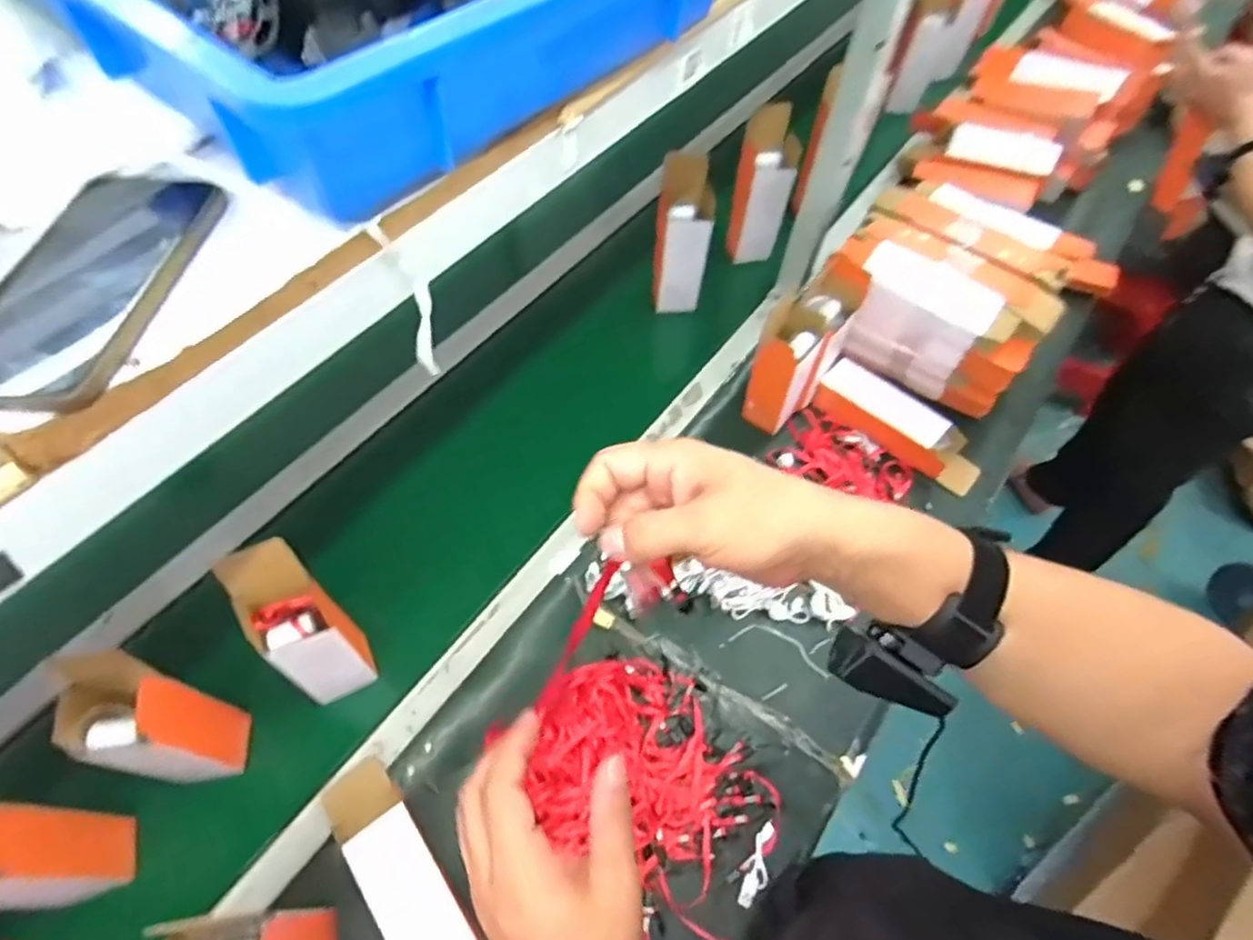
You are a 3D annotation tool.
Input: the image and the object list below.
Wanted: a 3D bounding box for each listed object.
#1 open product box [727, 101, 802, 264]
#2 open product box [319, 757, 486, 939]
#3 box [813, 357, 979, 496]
[{"bbox_3d":[0.225,-0.469,1.104,0.091,0.246,0.079,6,44,-1],"label":"open product box"},{"bbox_3d":[-0.220,0.385,0.644,0.069,0.056,0.232,-34,65,-22],"label":"open product box"},{"bbox_3d":[0.390,-0.066,0.946,0.246,0.070,0.069,40,64,20],"label":"box"}]

